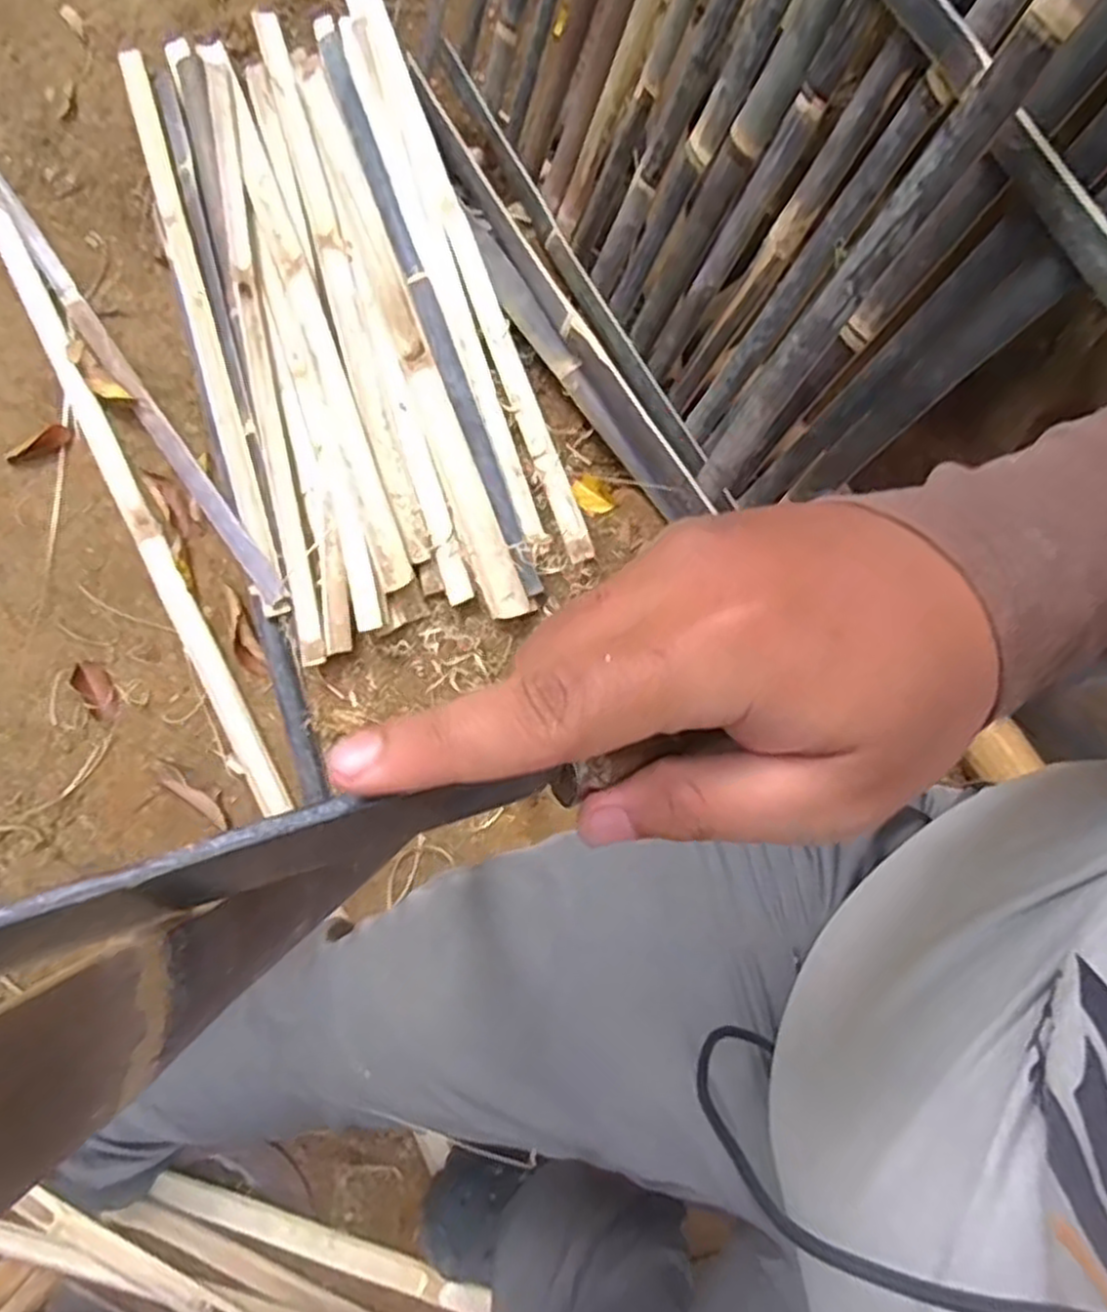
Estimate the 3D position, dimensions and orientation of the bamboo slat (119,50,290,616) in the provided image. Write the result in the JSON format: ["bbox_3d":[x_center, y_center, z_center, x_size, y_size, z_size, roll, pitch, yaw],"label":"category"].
[{"bbox_3d":[-0.461,-0.455,1.008,0.040,0.017,0.864,-19,77,-3],"label":"bamboo slat"}]

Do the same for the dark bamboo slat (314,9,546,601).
[{"bbox_3d":[-0.172,-0.487,0.998,0.037,0.021,0.895,-20,77,-4],"label":"dark bamboo slat"}]

